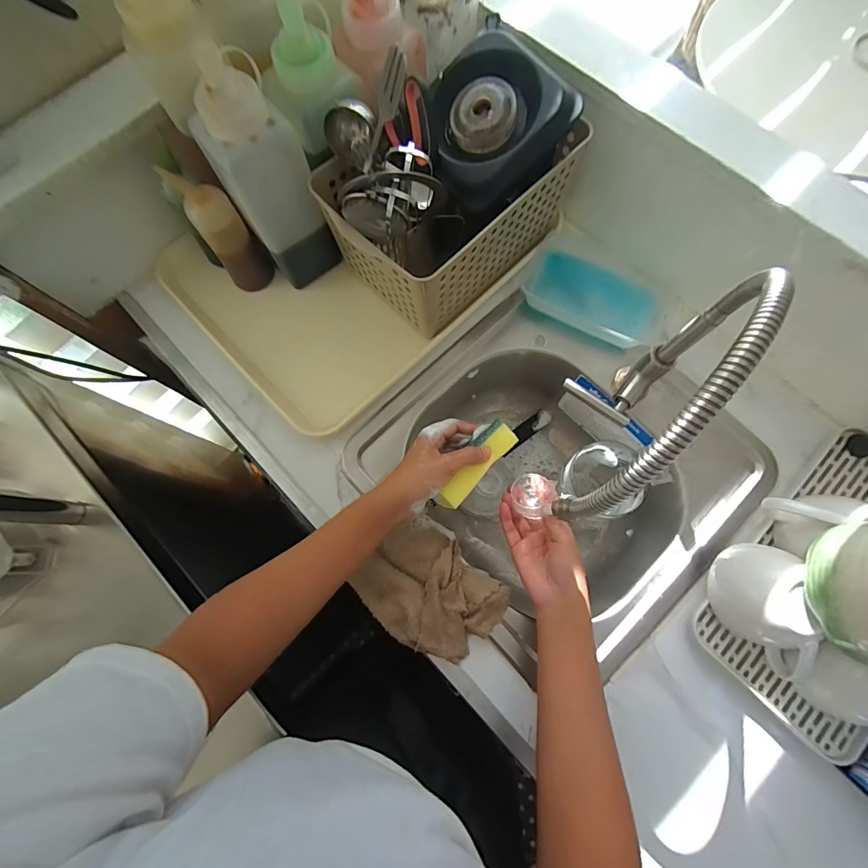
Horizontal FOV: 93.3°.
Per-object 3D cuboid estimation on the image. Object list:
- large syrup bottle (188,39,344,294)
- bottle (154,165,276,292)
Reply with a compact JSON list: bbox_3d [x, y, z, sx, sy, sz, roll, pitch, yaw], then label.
[{"bbox_3d":[-0.174,-0.262,0.441,0.084,0.225,0.067,-33,78,-7],"label":"large syrup bottle"},{"bbox_3d":[-0.248,-0.238,0.487,0.054,0.146,0.061,-28,77,-6],"label":"bottle"}]

